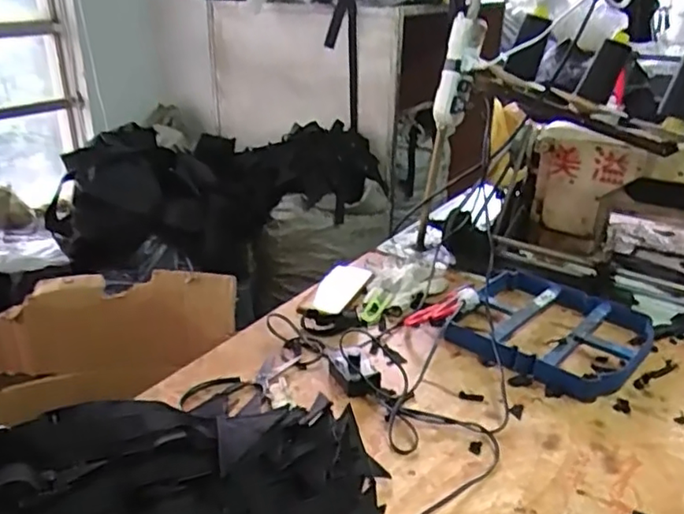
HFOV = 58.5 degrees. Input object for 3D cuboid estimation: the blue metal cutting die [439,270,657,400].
[{"bbox_3d":[0.302,0.101,0.885,0.247,0.033,0.231,18,31,35],"label":"blue metal cutting die"}]

